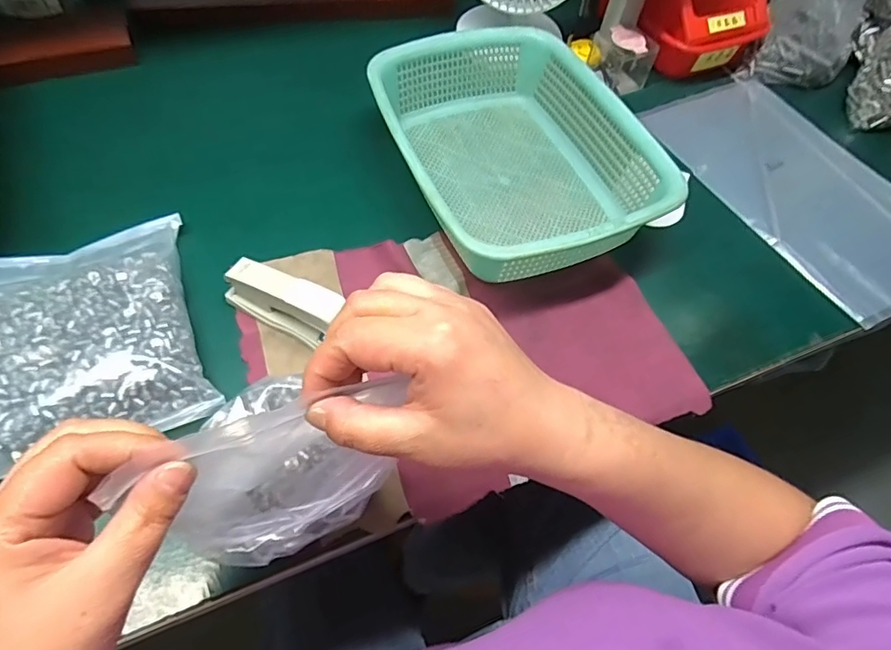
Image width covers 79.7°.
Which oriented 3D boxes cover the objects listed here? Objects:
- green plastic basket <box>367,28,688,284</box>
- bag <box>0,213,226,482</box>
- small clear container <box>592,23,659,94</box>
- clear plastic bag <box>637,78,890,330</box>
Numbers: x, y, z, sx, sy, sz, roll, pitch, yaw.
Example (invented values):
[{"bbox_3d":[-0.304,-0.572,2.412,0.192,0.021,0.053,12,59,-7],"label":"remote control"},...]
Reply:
[{"bbox_3d":[0.063,-0.170,0.527,0.224,0.077,0.298,-18,61,-15],"label":"green plastic basket"},{"bbox_3d":[-0.285,0.004,0.399,0.175,0.034,0.203,-19,61,-16],"label":"bag"},{"bbox_3d":[0.217,-0.326,0.656,0.052,0.059,0.062,-20,62,-16],"label":"small clear container"},{"bbox_3d":[0.390,-0.163,0.593,0.188,0.018,0.342,-23,63,-18],"label":"clear plastic bag"}]

